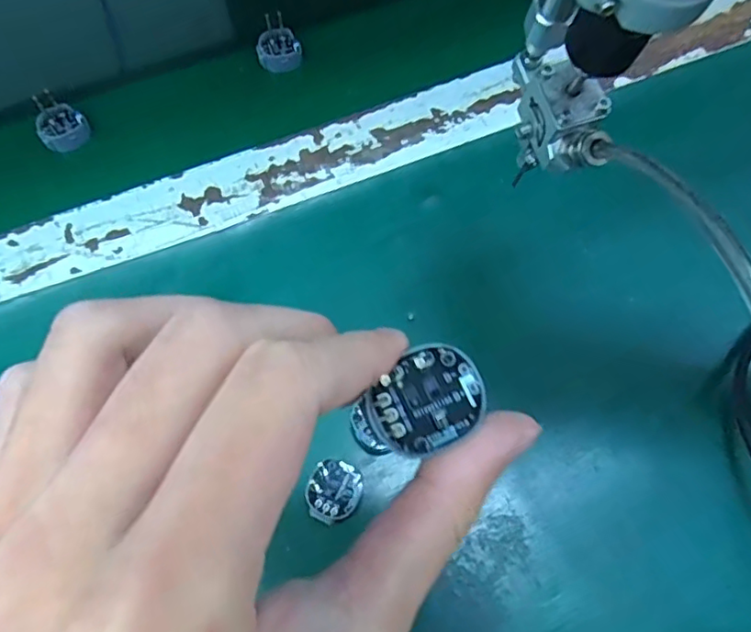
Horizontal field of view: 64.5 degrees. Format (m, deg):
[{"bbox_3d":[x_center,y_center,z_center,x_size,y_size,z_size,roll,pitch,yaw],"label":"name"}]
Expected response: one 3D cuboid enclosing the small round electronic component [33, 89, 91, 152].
[{"bbox_3d":[-0.197,-0.120,0.371,0.028,0.023,0.029,0,66,0],"label":"small round electronic component"}]

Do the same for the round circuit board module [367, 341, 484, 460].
[{"bbox_3d":[0.012,0.020,0.141,0.027,0.004,0.021,-38,83,5],"label":"round circuit board module"}]

